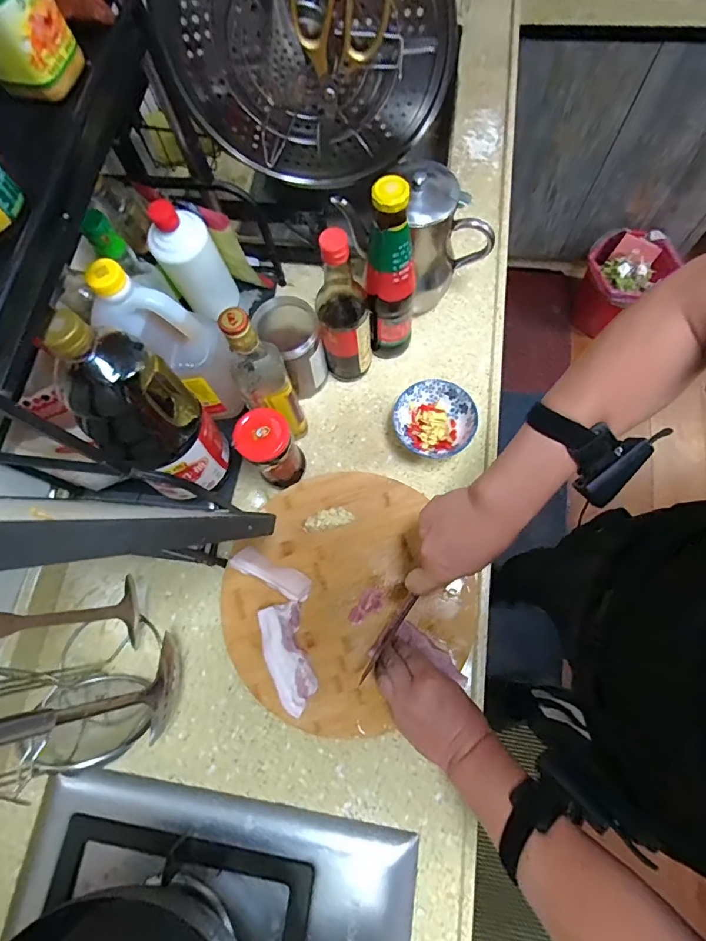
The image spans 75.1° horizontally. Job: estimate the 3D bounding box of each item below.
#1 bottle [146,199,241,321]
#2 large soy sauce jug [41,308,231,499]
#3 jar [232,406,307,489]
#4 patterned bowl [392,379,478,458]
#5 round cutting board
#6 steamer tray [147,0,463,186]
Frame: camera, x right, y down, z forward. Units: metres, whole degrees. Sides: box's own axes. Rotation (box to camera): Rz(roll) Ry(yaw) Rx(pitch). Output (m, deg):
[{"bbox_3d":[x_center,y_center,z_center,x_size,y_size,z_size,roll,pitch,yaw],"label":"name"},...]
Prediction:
[{"bbox_3d":[-0.214,-0.279,0.618,0.059,0.169,0.068,30,77,12],"label":"bottle"},{"bbox_3d":[-0.208,-0.051,0.479,0.103,0.258,0.090,-38,74,-8],"label":"large soy sauce jug"},{"bbox_3d":[-0.102,-0.025,0.590,0.068,0.147,0.057,-41,75,-9],"label":"jar"},{"bbox_3d":[0.110,-0.068,0.639,0.106,0.060,0.097,-1,72,3],"label":"patterned bowl"},{"bbox_3d":[-0.019,0.154,0.591,0.299,0.022,0.307,0,73,-1],"label":"round cutting board"},{"bbox_3d":[-0.047,-0.431,0.479,0.296,0.283,0.048,-1,72,3],"label":"steamer tray"}]

